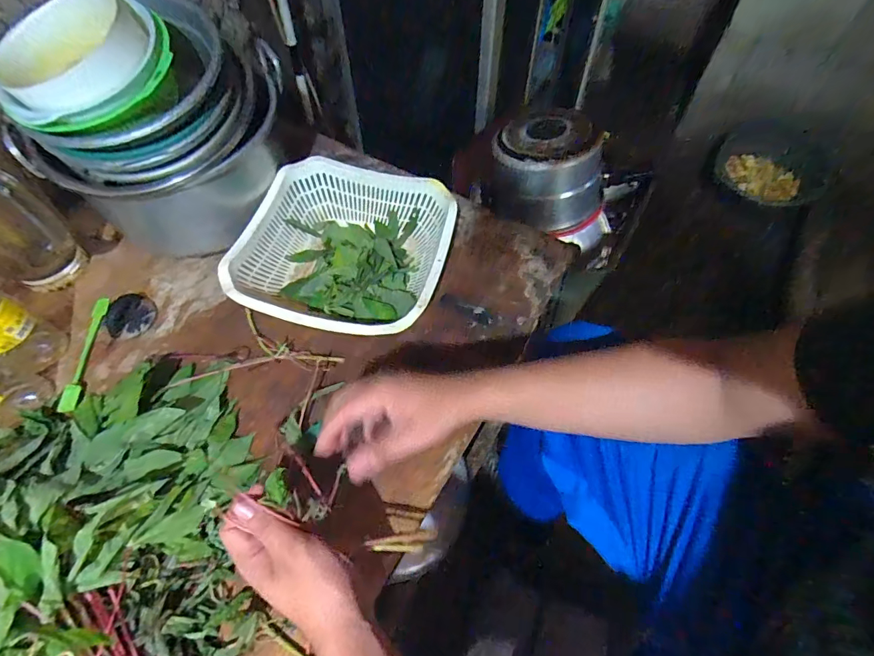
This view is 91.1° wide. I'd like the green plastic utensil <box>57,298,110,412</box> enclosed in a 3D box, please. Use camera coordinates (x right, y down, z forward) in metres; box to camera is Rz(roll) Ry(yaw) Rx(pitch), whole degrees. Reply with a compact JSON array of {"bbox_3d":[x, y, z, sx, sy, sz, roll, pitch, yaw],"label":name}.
[{"bbox_3d":[-0.492,0.030,0.598,0.024,0.012,0.185,-8,56,-7],"label":"green plastic utensil"}]

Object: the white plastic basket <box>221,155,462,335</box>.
[{"bbox_3d":[-0.135,-0.108,0.640,0.285,0.102,0.277,12,56,6],"label":"white plastic basket"}]

